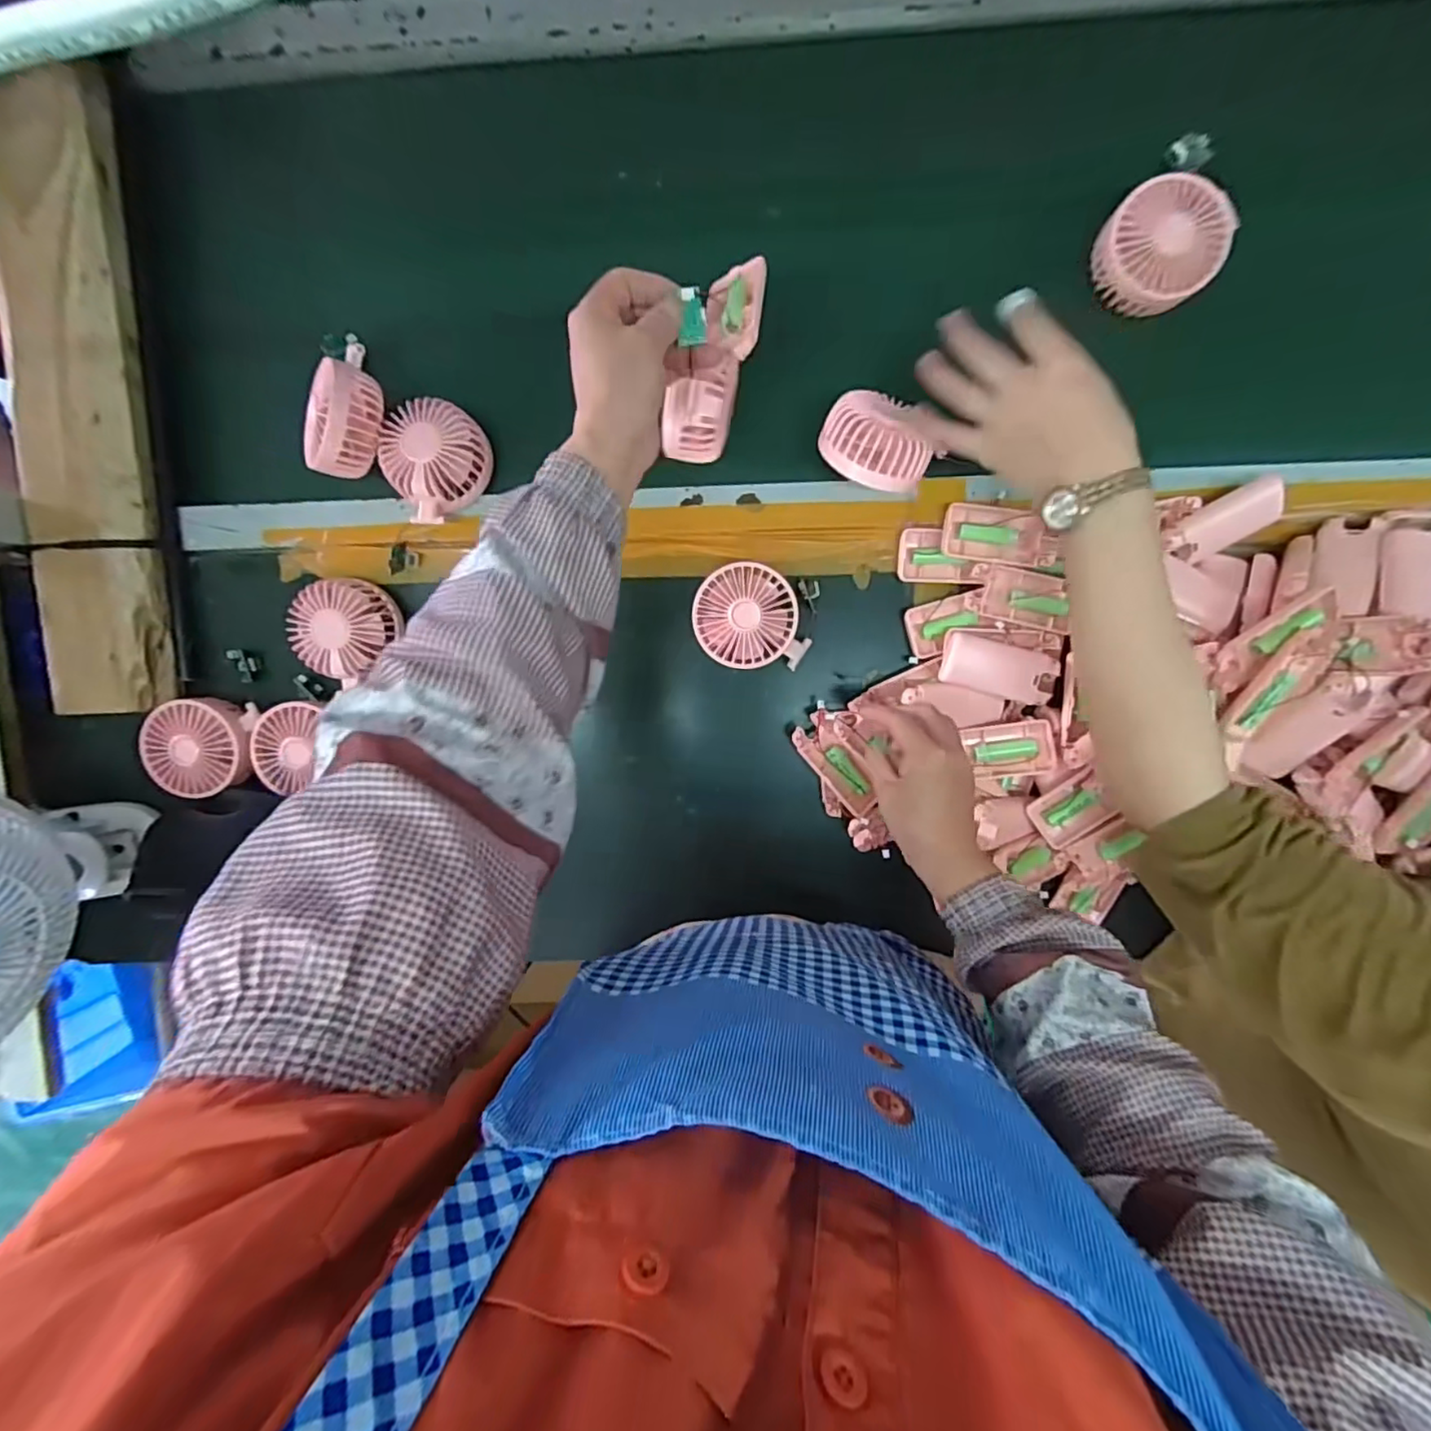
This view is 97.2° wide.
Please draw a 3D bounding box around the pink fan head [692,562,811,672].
[{"bbox_3d":[0.030,-0.084,0.540,0.091,0.031,0.086,-1,96,4],"label":"pink fan head"}]

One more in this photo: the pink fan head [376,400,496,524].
[{"bbox_3d":[-0.240,-0.219,0.533,0.086,0.036,0.086,0,96,4],"label":"pink fan head"}]

